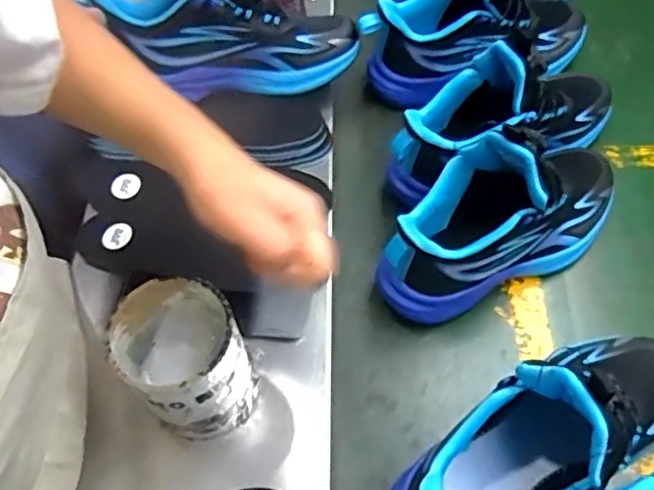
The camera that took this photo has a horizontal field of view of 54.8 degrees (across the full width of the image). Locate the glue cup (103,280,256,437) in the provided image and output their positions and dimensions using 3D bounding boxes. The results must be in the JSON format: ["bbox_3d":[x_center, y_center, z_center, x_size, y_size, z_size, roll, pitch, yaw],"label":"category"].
[{"bbox_3d":[-0.100,0.084,0.451,0.076,0.110,0.083,-1,58,2],"label":"glue cup"}]

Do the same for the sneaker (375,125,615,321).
[{"bbox_3d":[0.152,-0.030,0.521,0.228,0.145,0.082,-24,60,-11],"label":"sneaker"}]

